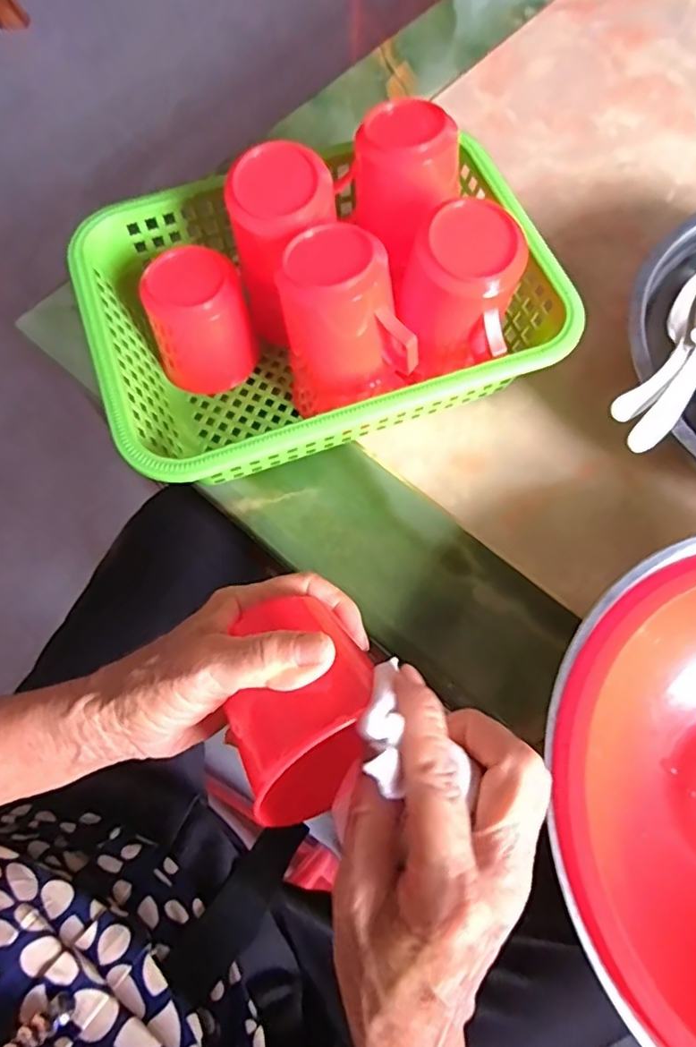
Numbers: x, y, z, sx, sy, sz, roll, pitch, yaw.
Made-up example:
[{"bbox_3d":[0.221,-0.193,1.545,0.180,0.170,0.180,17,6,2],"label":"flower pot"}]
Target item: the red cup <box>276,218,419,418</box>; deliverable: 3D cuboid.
[{"bbox_3d":[-0.003,-0.123,0.360,0.070,0.092,0.070,0,69,0],"label":"red cup"}]

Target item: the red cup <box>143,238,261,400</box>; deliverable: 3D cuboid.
[{"bbox_3d":[-0.104,-0.138,0.406,0.069,0.081,0.063,0,69,0],"label":"red cup"}]

